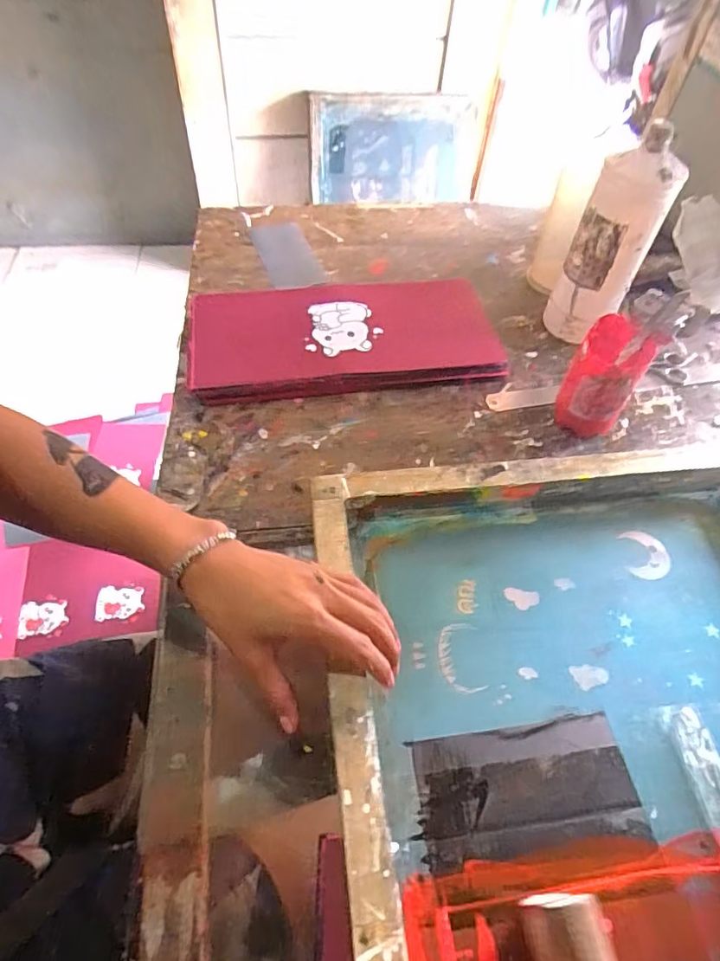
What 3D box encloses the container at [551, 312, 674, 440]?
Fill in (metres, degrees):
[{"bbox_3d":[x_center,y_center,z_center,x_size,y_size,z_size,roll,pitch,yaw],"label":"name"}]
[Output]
[{"bbox_3d":[0.253,-0.102,0.563,0.065,0.122,0.077,36,60,21],"label":"container"}]

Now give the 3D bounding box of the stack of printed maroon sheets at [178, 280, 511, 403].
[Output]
[{"bbox_3d":[-0.019,-0.179,0.654,0.366,0.042,0.177,-4,54,-6],"label":"stack of printed maroon sheets"}]

